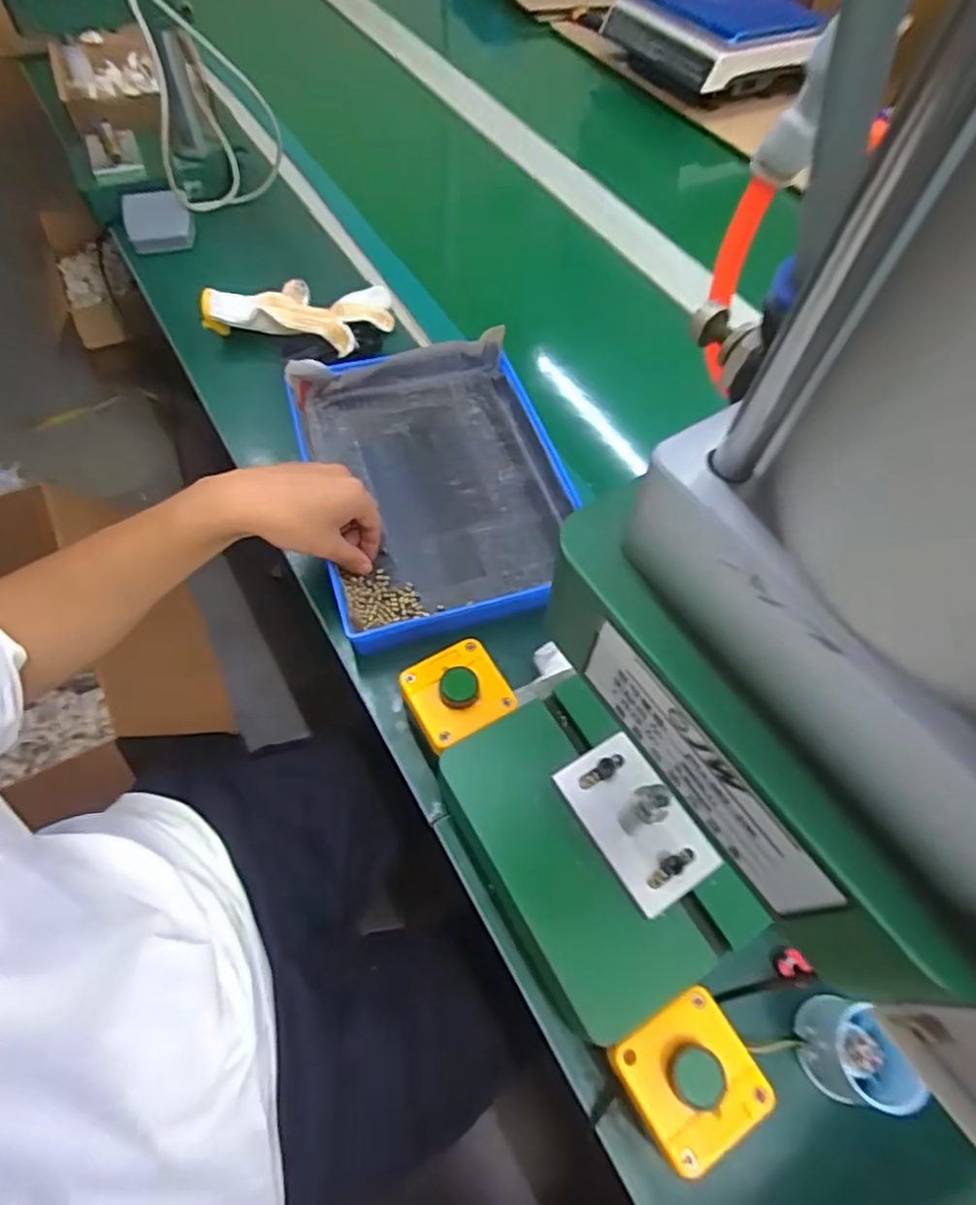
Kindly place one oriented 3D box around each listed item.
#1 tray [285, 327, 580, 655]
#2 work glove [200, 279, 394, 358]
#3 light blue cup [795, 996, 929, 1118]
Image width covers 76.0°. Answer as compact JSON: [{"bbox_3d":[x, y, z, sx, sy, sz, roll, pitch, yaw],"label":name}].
[{"bbox_3d":[-0.045,-0.122,0.606,0.242,0.045,0.323,-15,62,-12],"label":"tray"},{"bbox_3d":[-0.212,-0.340,0.732,0.196,0.050,0.126,12,60,3],"label":"work glove"},{"bbox_3d":[0.221,0.274,0.383,0.048,0.064,0.053,10,60,2],"label":"light blue cup"}]

